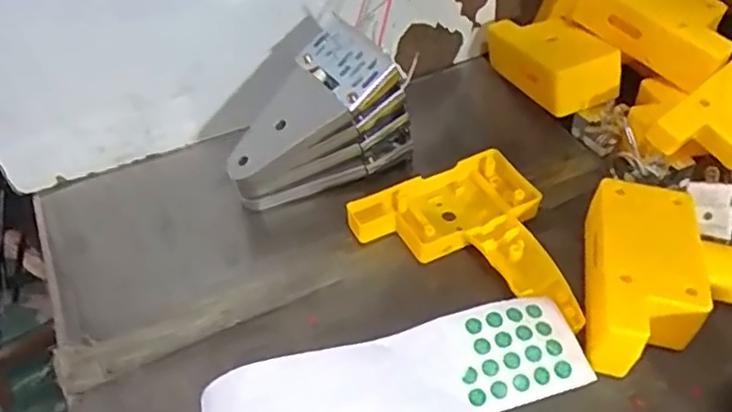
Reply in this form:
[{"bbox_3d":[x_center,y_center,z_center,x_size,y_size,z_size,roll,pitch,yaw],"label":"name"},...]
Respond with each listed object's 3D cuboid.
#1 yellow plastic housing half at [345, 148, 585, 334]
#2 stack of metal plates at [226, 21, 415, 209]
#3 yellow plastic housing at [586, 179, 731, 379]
[{"bbox_3d":[0.075,0.031,0.429,0.124,0.024,0.150,-20,46,-16],"label":"yellow plastic housing half"},{"bbox_3d":[-0.036,-0.060,0.476,0.138,0.108,0.064,-15,45,-11],"label":"stack of metal plates"},{"bbox_3d":[0.215,0.049,0.386,0.154,0.050,0.123,7,45,11],"label":"yellow plastic housing"}]

